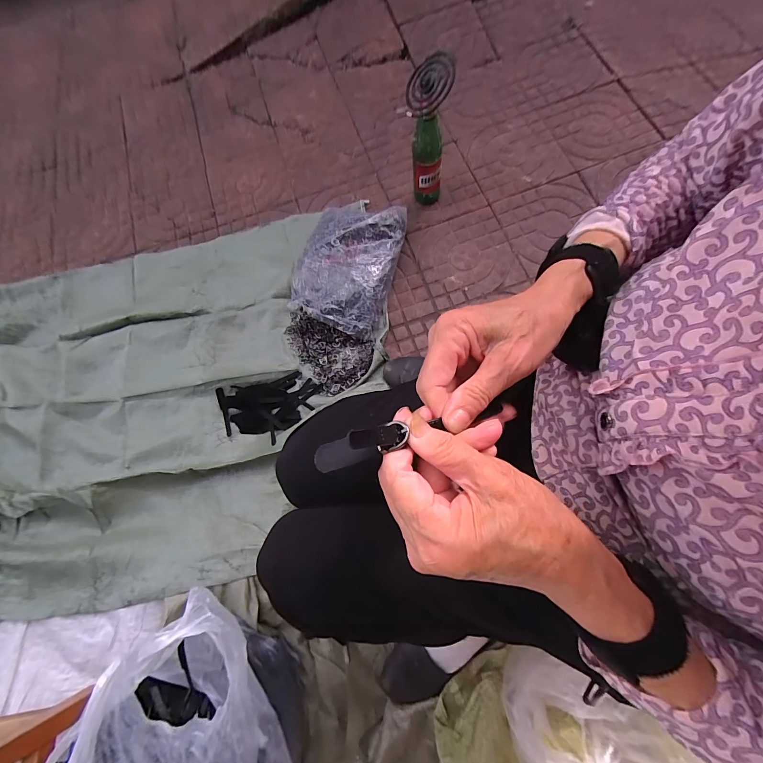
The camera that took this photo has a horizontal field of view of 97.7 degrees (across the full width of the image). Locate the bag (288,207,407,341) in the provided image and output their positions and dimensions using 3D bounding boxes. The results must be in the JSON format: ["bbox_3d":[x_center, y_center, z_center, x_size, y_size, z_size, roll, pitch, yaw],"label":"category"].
[{"bbox_3d":[-0.083,-0.298,0.854,0.232,0.073,0.341,16,74,6],"label":"bag"}]

